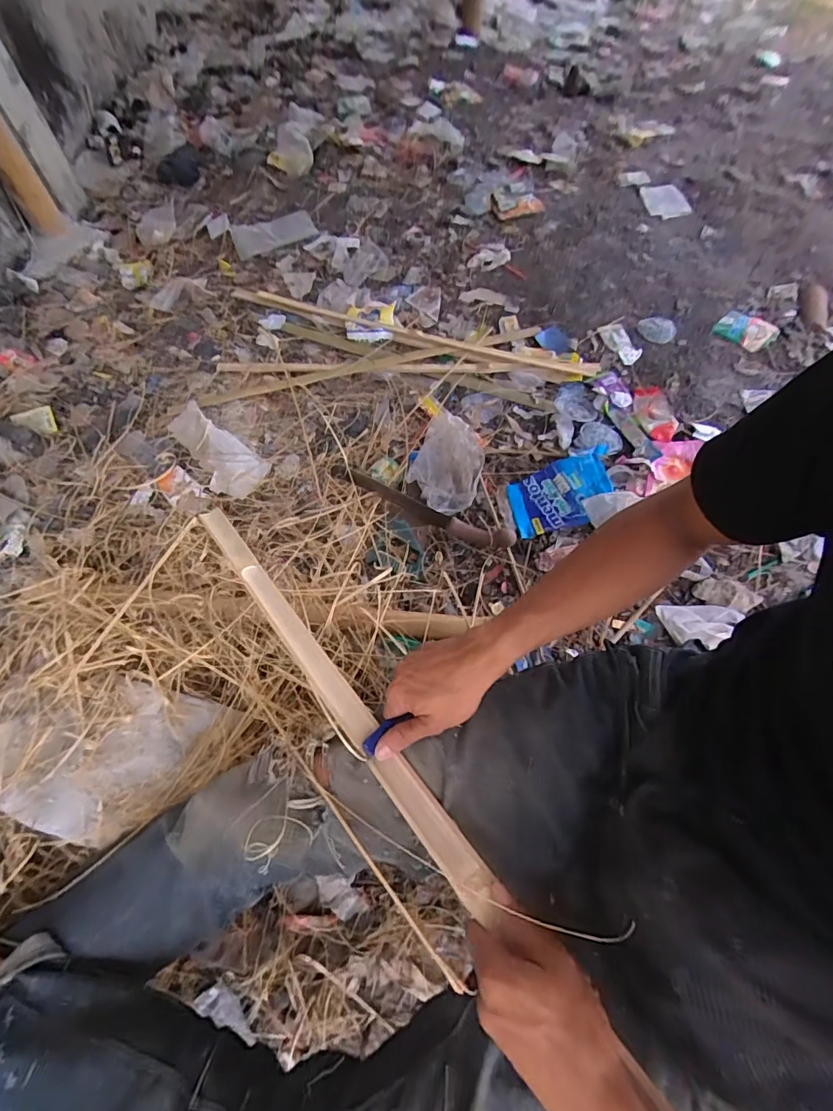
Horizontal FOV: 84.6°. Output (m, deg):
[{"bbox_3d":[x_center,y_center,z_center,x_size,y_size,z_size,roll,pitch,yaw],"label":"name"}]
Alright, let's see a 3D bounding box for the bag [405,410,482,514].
[{"bbox_3d":[0.068,-0.200,0.933,0.145,0.107,0.216,20,63,12],"label":"bag"}]

